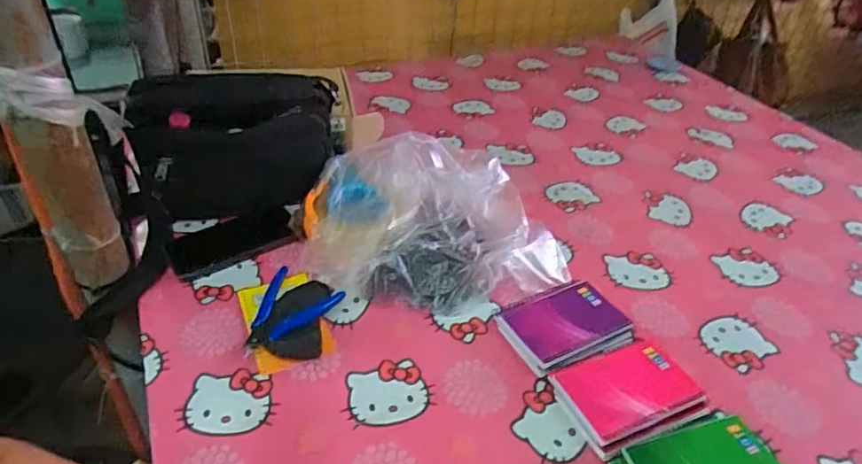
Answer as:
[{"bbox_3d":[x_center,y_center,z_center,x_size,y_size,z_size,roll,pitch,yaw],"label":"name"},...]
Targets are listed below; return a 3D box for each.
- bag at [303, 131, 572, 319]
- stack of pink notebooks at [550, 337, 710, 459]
[{"bbox_3d":[-0.001,-0.015,0.724,0.319,0.090,0.256,-4,39,-10],"label":"bag"},{"bbox_3d":[0.202,0.164,0.564,0.133,0.018,0.098,-12,41,-19],"label":"stack of pink notebooks"}]

